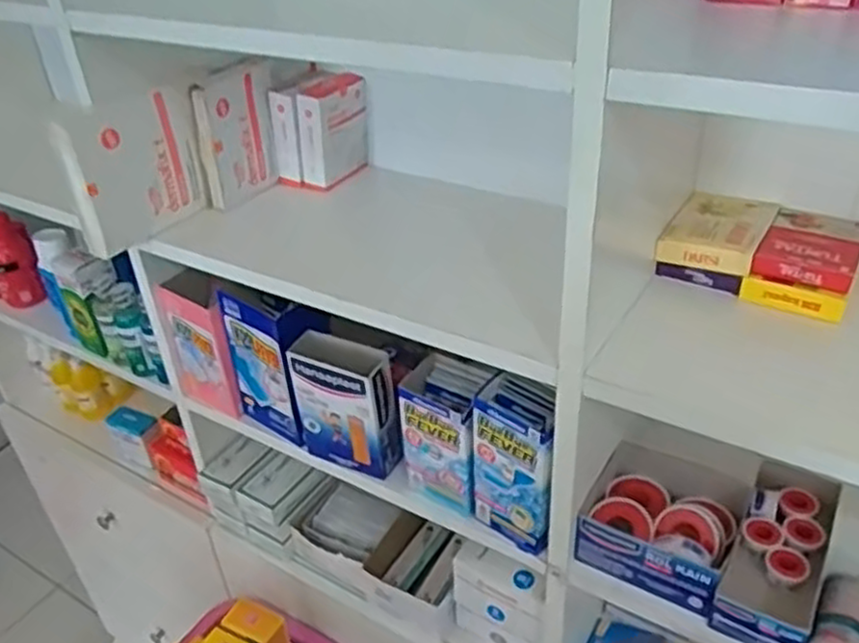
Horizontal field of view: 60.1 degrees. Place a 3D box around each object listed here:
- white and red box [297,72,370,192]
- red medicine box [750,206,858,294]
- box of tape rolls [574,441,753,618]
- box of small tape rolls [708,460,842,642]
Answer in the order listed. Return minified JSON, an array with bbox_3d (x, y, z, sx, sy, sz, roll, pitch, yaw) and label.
[{"bbox_3d":[-0.106,-0.213,0.822,0.041,0.105,0.086,15,38,25],"label":"white and red box"},{"bbox_3d":[0.308,-0.059,0.599,0.071,0.021,0.088,18,40,28],"label":"red medicine box"},{"bbox_3d":[0.207,0.173,0.660,0.123,0.049,0.128,18,39,28],"label":"box of tape rolls"},{"bbox_3d":[0.297,0.200,0.632,0.069,0.057,0.171,18,39,27],"label":"box of small tape rolls"}]

